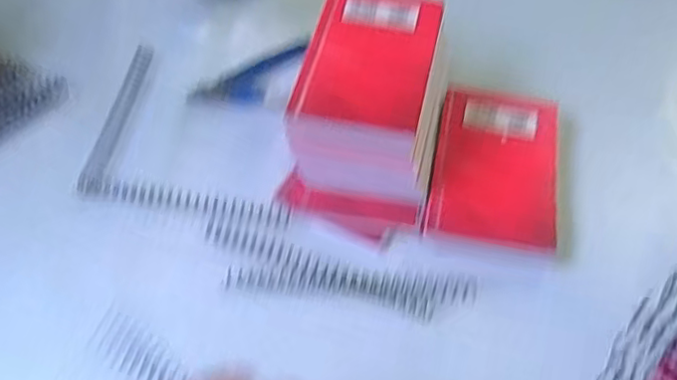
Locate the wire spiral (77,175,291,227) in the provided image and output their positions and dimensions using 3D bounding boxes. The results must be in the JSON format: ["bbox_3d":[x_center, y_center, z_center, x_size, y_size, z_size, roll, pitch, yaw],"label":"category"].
[{"bbox_3d":[-0.105,0.005,0.437,0.150,0.011,0.016,10,54,11],"label":"wire spiral"}]

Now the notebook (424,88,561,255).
[{"bbox_3d":[0.106,-0.015,0.438,0.080,0.018,0.124,8,54,9],"label":"notebook"}]

